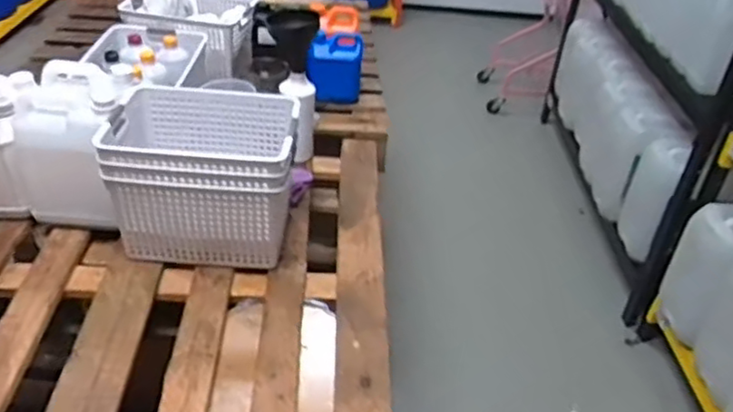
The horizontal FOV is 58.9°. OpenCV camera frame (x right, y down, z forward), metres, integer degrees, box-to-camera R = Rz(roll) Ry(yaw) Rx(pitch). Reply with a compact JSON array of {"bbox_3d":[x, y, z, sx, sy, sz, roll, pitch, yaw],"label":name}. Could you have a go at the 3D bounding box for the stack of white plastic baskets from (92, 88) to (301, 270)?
[{"bbox_3d":[-0.327,-0.051,1.334,0.345,0.283,0.276,4,36,-2],"label":"stack of white plastic baskets"}]

